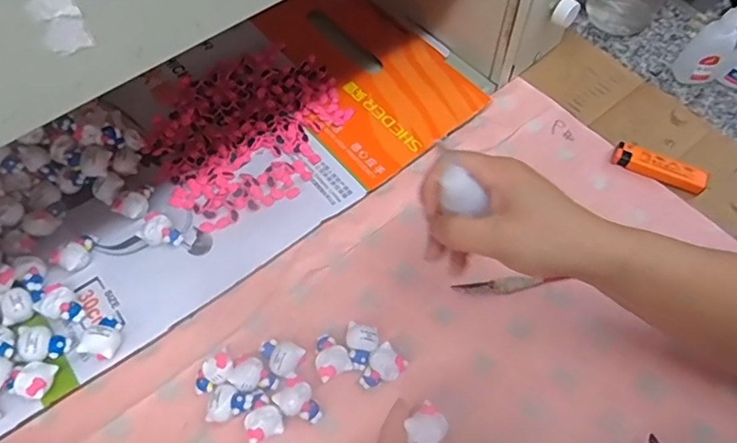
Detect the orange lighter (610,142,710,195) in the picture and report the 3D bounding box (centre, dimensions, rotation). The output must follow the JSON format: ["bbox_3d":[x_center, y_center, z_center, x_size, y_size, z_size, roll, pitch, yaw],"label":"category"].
[{"bbox_3d":[0.270,-0.051,0.494,0.082,0.019,0.023,27,63,13],"label":"orange lighter"}]

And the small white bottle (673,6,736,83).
[{"bbox_3d":[0.349,-0.181,0.534,0.038,0.088,0.031,37,66,17],"label":"small white bottle"}]

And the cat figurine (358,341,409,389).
[{"bbox_3d":[0.010,0.112,0.397,0.034,0.022,0.024,-40,69,-21],"label":"cat figurine"}]

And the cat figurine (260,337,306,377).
[{"bbox_3d":[-0.067,0.103,0.401,0.035,0.022,0.024,23,62,11],"label":"cat figurine"}]

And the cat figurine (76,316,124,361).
[{"bbox_3d":[-0.193,0.086,0.391,0.024,0.023,0.030,18,62,8],"label":"cat figurine"}]

